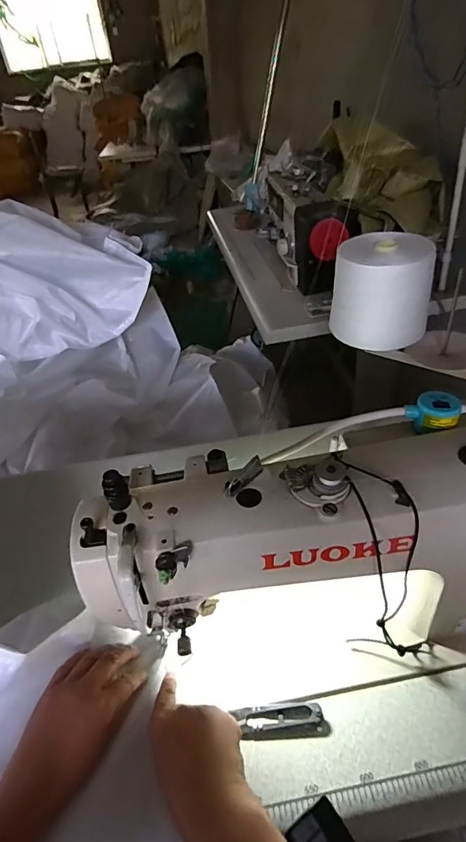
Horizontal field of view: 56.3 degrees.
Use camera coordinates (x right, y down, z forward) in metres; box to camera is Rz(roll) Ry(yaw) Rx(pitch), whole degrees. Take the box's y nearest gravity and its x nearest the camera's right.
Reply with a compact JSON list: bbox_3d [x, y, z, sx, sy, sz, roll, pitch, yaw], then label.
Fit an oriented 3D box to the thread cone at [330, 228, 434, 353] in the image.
[{"bbox_3d":[0.251,-0.219,0.752,0.150,0.160,0.122,5,41,15],"label":"thread cone"}]

